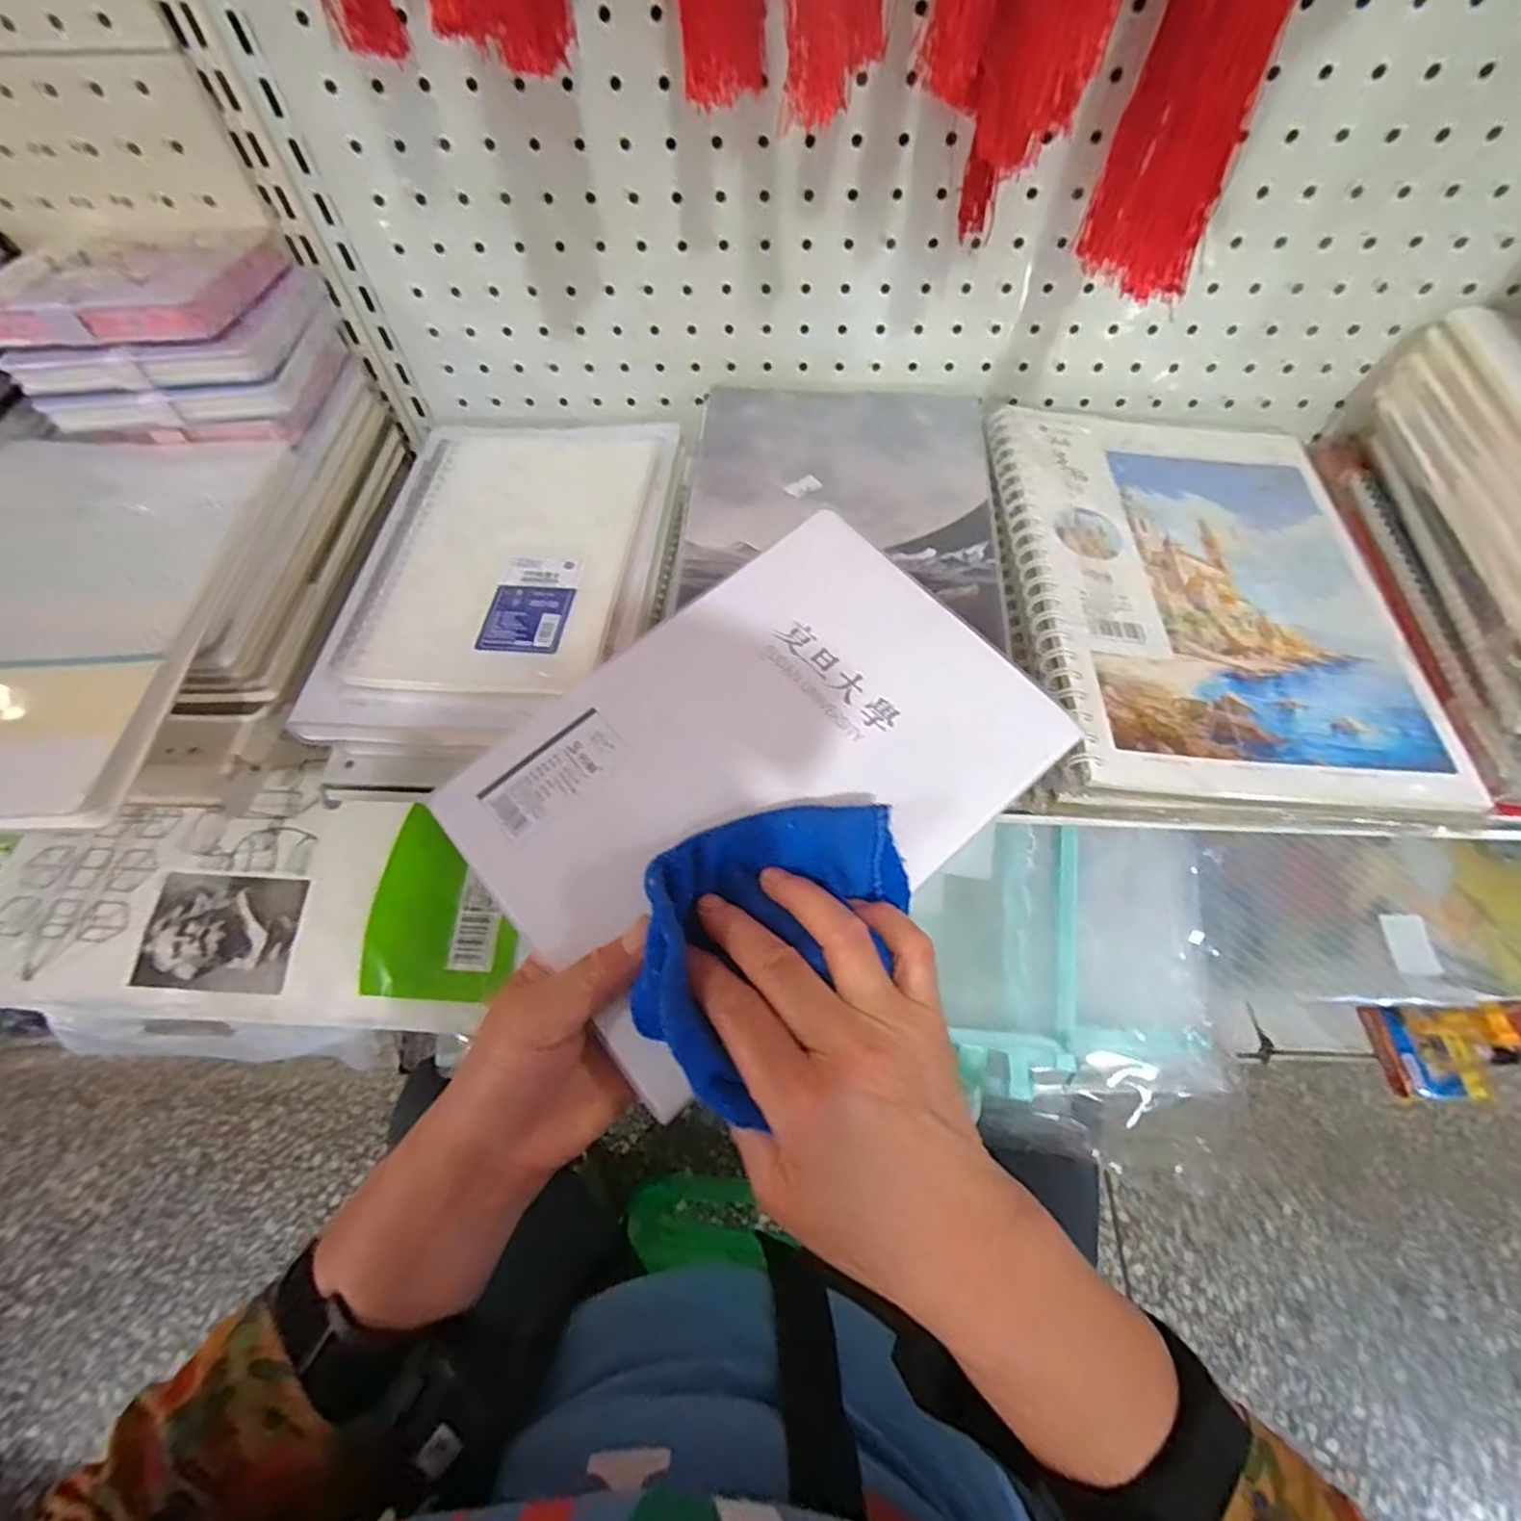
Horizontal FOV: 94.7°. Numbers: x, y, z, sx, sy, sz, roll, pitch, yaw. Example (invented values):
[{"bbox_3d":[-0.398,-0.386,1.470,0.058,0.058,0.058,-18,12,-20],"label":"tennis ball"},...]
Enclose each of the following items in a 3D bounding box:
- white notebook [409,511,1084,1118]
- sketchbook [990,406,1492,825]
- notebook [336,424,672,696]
[{"bbox_3d":[-0.002,0.003,0.327,0.247,0.009,0.176,-40,74,-12],"label":"white notebook"},{"bbox_3d":[0.263,-0.110,0.418,0.238,0.012,0.293,4,61,-4],"label":"sketchbook"},{"bbox_3d":[-0.155,-0.139,0.441,0.169,0.017,0.223,6,60,5],"label":"notebook"}]

